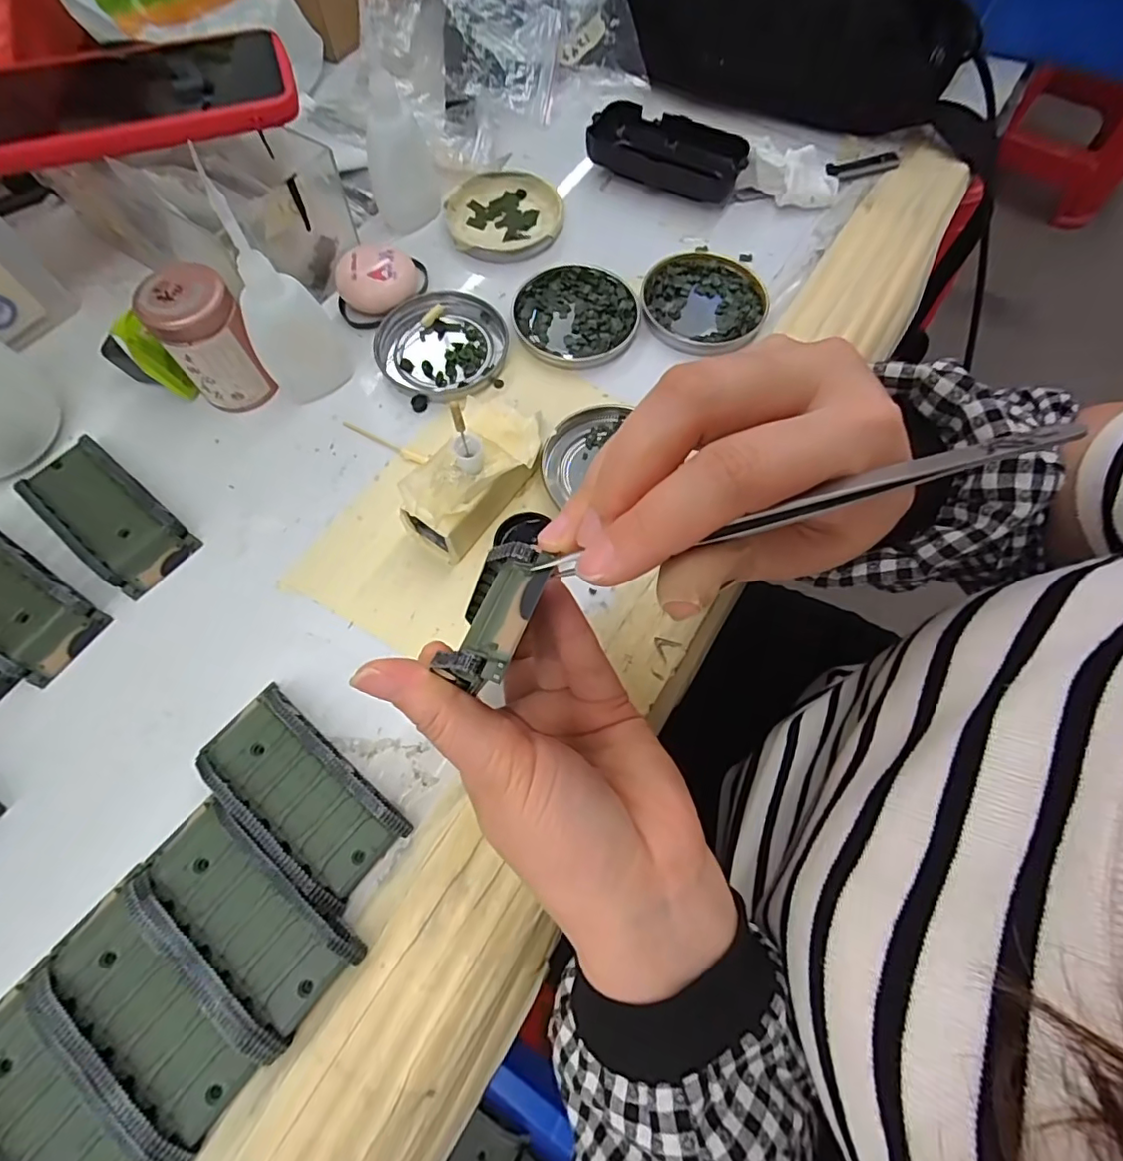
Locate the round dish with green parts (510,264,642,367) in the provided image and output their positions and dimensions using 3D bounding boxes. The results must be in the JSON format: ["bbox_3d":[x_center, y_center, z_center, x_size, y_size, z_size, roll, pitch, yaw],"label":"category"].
[{"bbox_3d":[0.009,-0.169,0.356,0.077,0.010,0.078,0,68,0],"label":"round dish with green parts"}]

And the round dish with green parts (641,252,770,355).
[{"bbox_3d":[0.092,-0.180,0.361,0.077,0.010,0.079,0,68,0],"label":"round dish with green parts"}]

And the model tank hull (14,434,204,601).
[{"bbox_3d":[-0.241,-0.036,0.297,0.094,0.016,0.043,38,73,14],"label":"model tank hull"}]

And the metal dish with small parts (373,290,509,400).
[{"bbox_3d":[-0.074,-0.146,0.347,0.080,0.007,0.074,0,68,0],"label":"metal dish with small parts"}]

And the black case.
[{"bbox_3d":[0.075,-0.307,0.403,0.111,0.025,0.052,21,69,8],"label":"black case"}]

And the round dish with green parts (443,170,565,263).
[{"bbox_3d":[-0.040,-0.255,0.390,0.077,0.014,0.072,0,68,0],"label":"round dish with green parts"}]

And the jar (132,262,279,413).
[{"bbox_3d":[-0.191,-0.131,0.309,0.041,0.066,0.038,0,68,0],"label":"jar"}]

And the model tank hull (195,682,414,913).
[{"bbox_3d":[-0.115,0.092,0.247,0.094,0.019,0.045,38,73,14],"label":"model tank hull"}]

